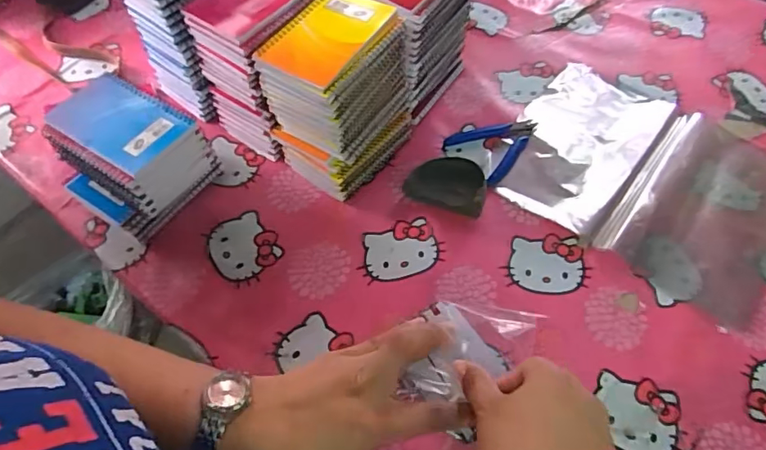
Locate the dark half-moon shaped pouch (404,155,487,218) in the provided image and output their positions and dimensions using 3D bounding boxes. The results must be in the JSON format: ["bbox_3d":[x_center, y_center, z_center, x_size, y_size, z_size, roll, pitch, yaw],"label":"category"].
[{"bbox_3d":[0.075,-0.046,0.602,0.089,0.028,0.063,21,60,13],"label":"dark half-moon shaped pouch"}]

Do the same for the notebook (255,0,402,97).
[{"bbox_3d":[-0.053,-0.186,0.510,0.094,0.008,0.132,26,61,16],"label":"notebook"}]

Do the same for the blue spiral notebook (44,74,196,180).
[{"bbox_3d":[-0.264,-0.104,0.522,0.129,0.008,0.084,29,62,17],"label":"blue spiral notebook"}]

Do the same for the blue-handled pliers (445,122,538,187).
[{"bbox_3d":[0.142,-0.105,0.654,0.107,0.007,0.086,-36,64,-20],"label":"blue-handled pliers"}]

